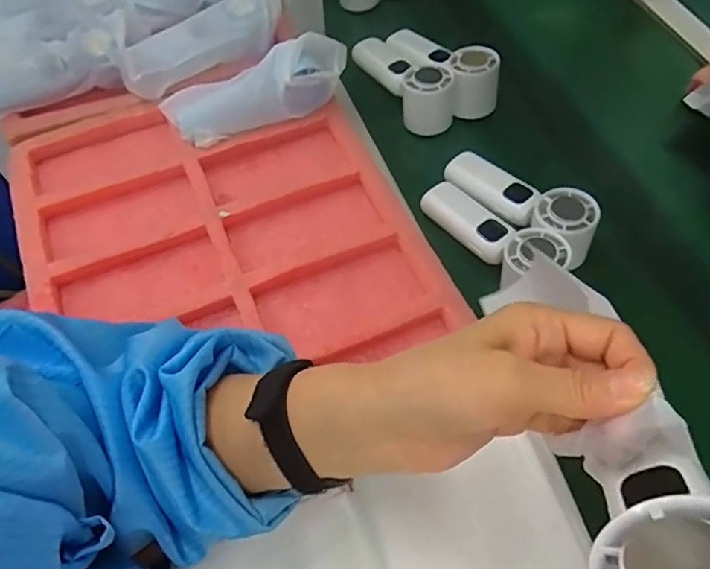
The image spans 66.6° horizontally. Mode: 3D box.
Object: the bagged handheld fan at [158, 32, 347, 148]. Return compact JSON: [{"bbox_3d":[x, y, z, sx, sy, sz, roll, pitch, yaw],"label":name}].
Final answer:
[{"bbox_3d":[-0.098,-0.196,0.552,0.194,0.059,0.067,-16,60,-8],"label":"bagged handheld fan"}]

